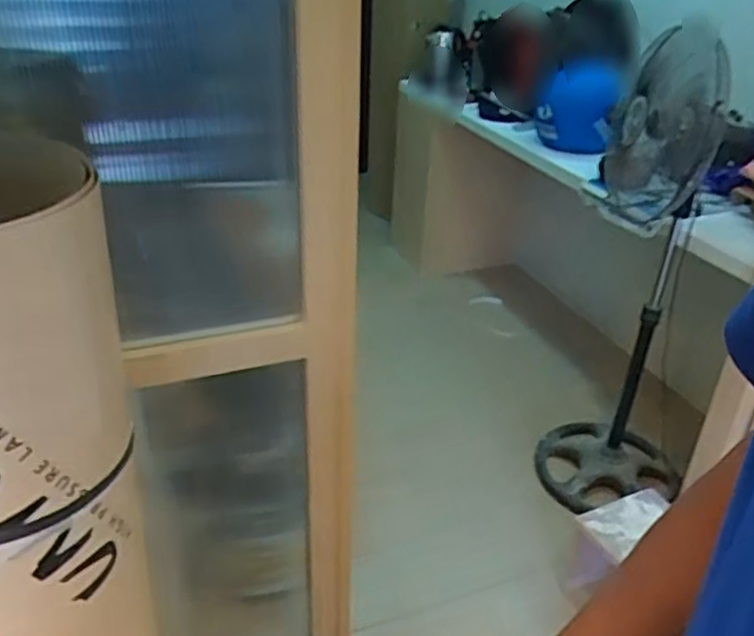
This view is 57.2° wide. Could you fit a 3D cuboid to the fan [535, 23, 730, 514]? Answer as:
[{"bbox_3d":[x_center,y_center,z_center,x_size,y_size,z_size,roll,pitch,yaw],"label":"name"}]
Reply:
[{"bbox_3d":[0.715,-0.062,1.836,0.386,1.260,0.481,13,31,18],"label":"fan"}]

